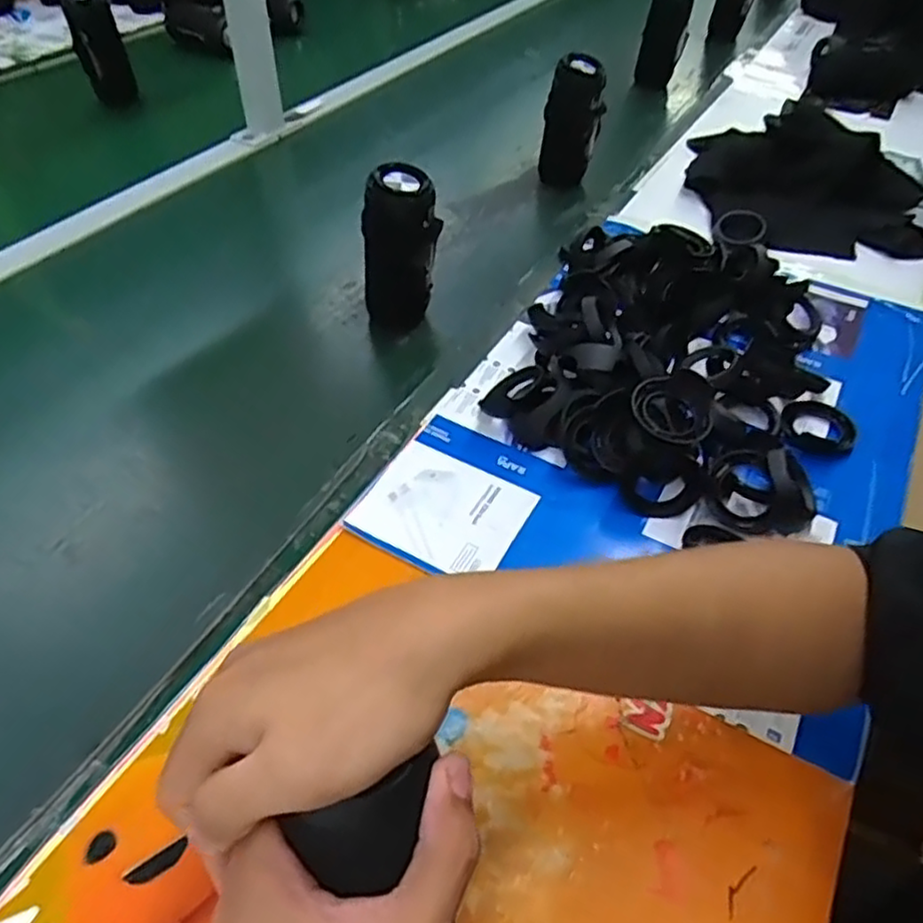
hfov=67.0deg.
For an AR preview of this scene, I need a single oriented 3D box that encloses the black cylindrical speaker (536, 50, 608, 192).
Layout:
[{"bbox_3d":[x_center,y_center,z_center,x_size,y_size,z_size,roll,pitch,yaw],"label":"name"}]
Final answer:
[{"bbox_3d":[0.143,-0.440,0.906,0.071,0.145,0.063,5,47,4],"label":"black cylindrical speaker"}]

